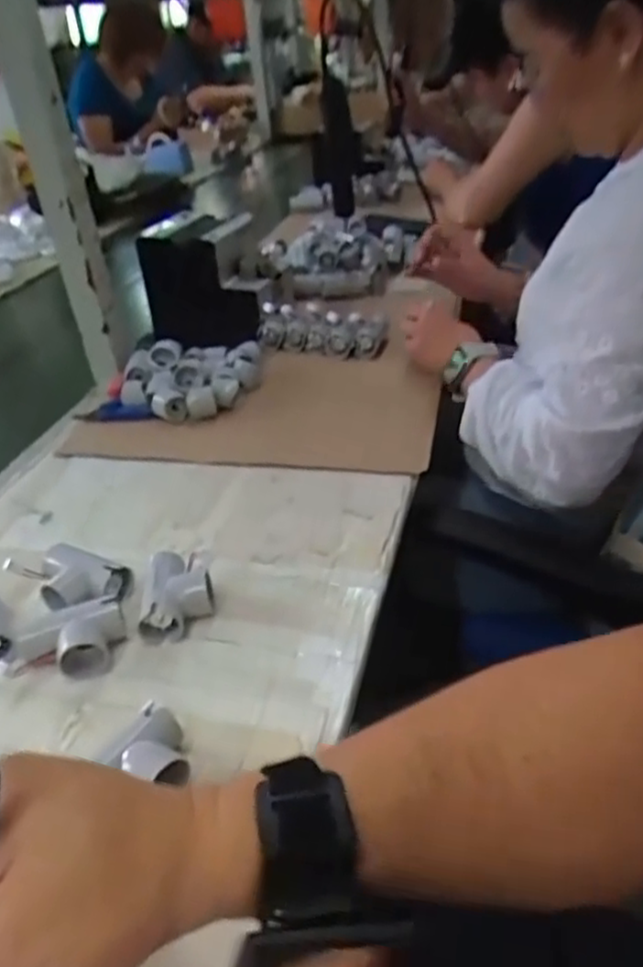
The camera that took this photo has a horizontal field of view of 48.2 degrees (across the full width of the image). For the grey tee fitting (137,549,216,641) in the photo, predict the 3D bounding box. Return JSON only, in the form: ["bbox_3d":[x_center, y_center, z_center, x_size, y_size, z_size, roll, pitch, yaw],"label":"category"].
[{"bbox_3d":[-0.111,0.087,0.564,0.055,0.032,0.067,-3,34,2],"label":"grey tee fitting"}]

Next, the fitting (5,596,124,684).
[{"bbox_3d":[-0.187,0.118,0.525,0.084,0.031,0.043,-14,35,-14],"label":"fitting"}]

